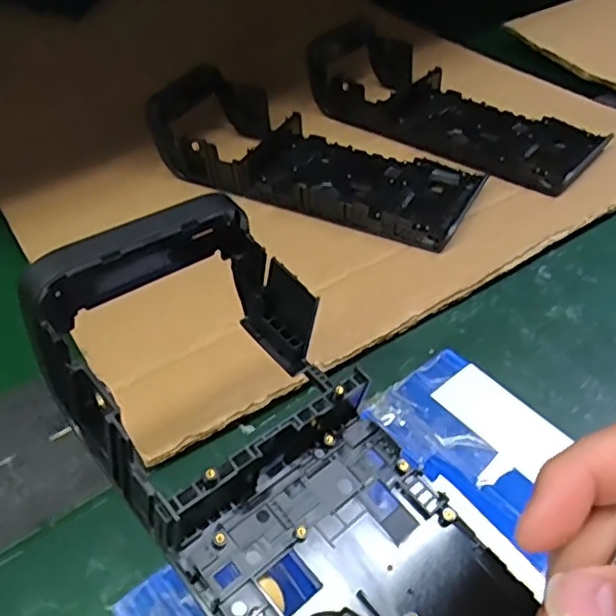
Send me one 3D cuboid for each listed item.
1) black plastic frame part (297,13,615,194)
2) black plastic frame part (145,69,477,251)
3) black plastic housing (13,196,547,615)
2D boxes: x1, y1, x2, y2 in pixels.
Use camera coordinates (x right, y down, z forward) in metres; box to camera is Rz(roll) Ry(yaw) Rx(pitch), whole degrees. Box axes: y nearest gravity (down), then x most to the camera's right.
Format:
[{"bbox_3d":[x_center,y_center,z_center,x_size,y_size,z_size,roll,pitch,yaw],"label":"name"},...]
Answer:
[{"bbox_3d":[0.092,-0.154,0.446,0.232,0.034,0.077,33,55,30],"label":"black plastic frame part"},{"bbox_3d":[0.000,-0.103,0.403,0.216,0.037,0.083,22,52,23],"label":"black plastic frame part"},{"bbox_3d":[0.012,0.064,0.170,0.083,0.043,0.219,-33,71,-25],"label":"black plastic housing"}]

